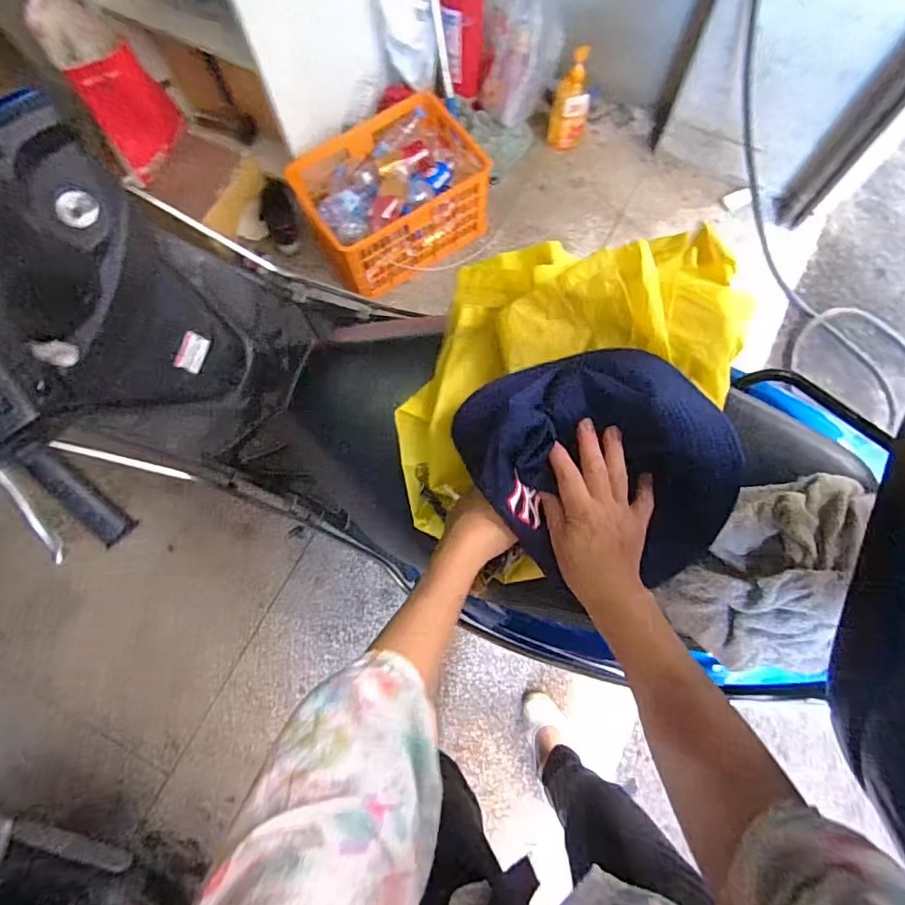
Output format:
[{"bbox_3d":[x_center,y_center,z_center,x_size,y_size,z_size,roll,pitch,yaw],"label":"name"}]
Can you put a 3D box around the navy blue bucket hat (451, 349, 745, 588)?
[{"bbox_3d":[0.136,0.008,0.480,0.203,0.101,0.250,-41,77,-10],"label":"navy blue bucket hat"}]

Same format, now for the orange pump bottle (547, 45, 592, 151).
[{"bbox_3d":[0.332,-0.970,1.440,0.107,0.243,0.073,15,75,6],"label":"orange pump bottle"}]

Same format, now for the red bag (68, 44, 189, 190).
[{"bbox_3d":[-0.791,-0.855,1.305,0.037,0.271,0.228,21,75,7],"label":"red bag"}]

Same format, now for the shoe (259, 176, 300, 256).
[{"bbox_3d":[-0.511,-0.693,1.546,0.105,0.076,0.236,-17,74,-3],"label":"shoe"}]

